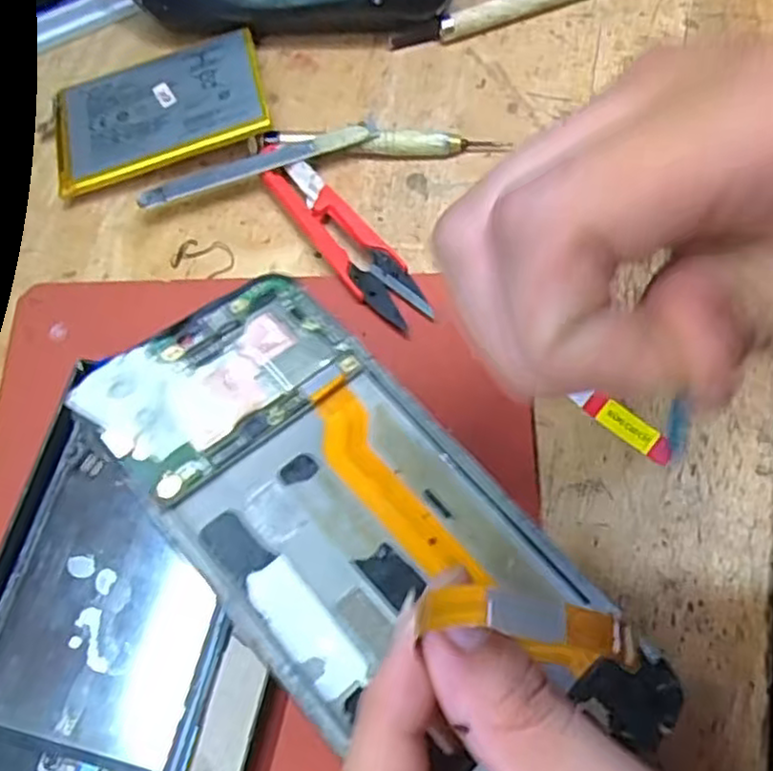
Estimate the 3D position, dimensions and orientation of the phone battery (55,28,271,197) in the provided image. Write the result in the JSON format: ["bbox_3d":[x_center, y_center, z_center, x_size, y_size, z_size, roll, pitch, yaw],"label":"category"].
[{"bbox_3d":[-0.098,-0.120,0.309,0.090,0.004,0.062,-16,64,2],"label":"phone battery"}]

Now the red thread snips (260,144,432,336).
[{"bbox_3d":[-0.020,-0.059,0.288,0.022,0.012,0.100,-38,73,-11],"label":"red thread snips"}]

